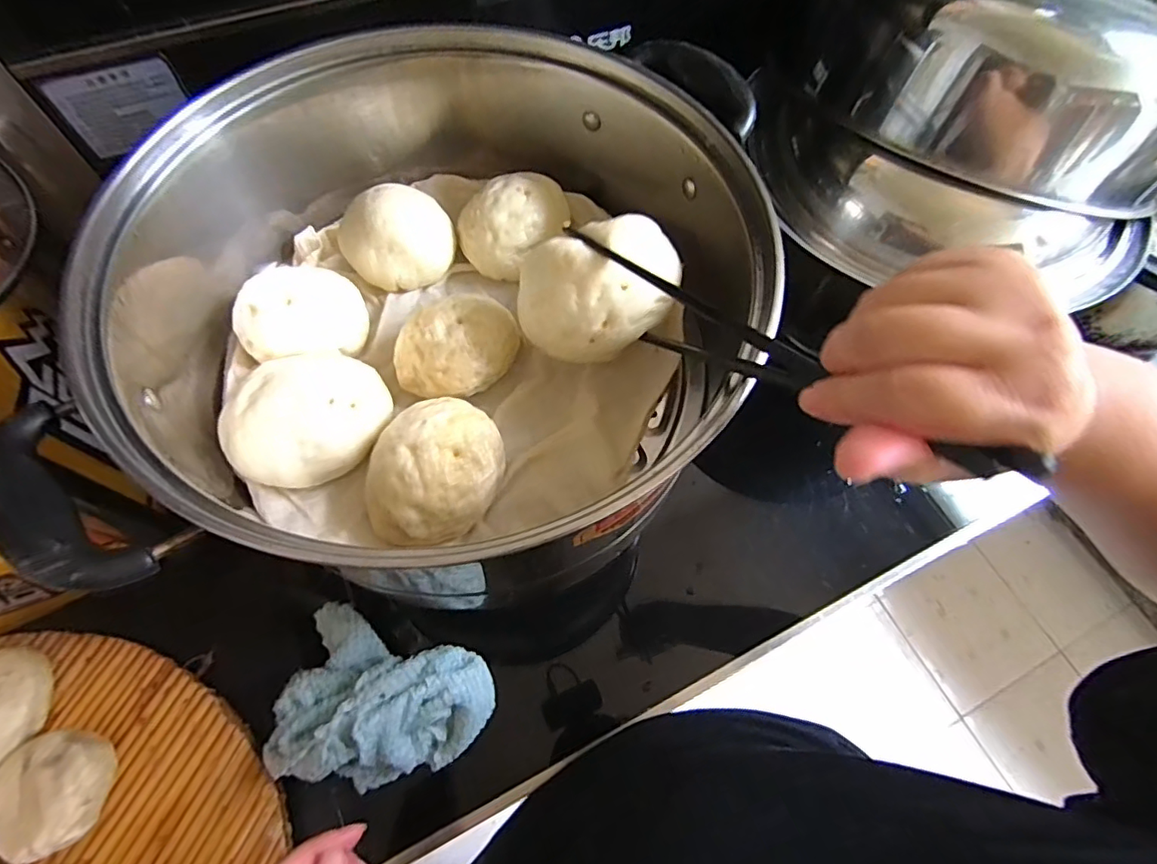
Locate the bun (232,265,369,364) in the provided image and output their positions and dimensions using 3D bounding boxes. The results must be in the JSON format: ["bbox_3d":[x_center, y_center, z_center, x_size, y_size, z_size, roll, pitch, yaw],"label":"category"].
[{"bbox_3d":[-0.193,-0.085,0.397,0.076,0.037,0.067,-3,64,-5],"label":"bun"}]

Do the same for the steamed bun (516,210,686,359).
[{"bbox_3d":[0.013,-0.088,0.349,0.095,0.056,0.067,-10,65,-8],"label":"steamed bun"}]

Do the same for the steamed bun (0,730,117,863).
[{"bbox_3d":[-0.373,0.257,0.402,0.080,0.047,0.076,-6,64,-6],"label":"steamed bun"}]

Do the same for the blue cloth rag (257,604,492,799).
[{"bbox_3d":[-0.159,0.213,0.440,0.170,0.046,0.125,18,64,6],"label":"blue cloth rag"}]

